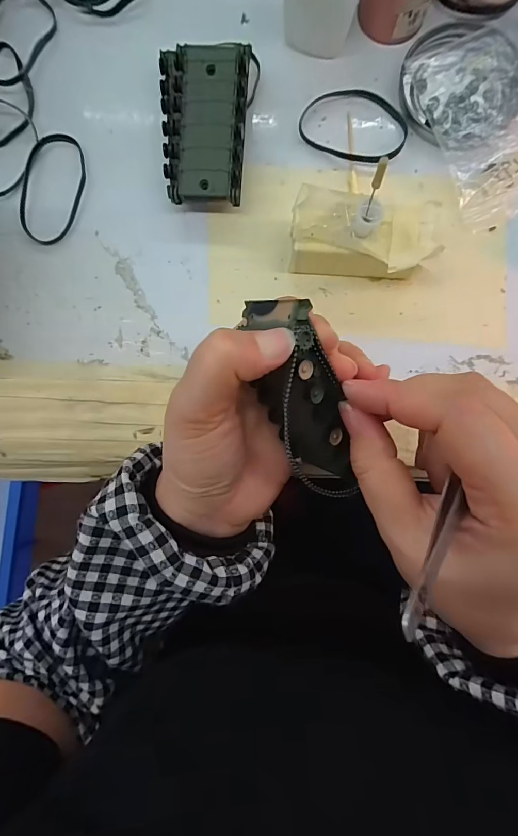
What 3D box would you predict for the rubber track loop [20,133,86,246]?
[{"bbox_3d":[-0.137,-0.152,0.258,0.040,0.004,0.073,5,88,2],"label":"rubber track loop"}]

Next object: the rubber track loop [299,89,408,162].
[{"bbox_3d":[0.063,-0.194,0.258,0.070,0.004,0.048,22,89,2],"label":"rubber track loop"}]

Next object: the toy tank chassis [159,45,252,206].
[{"bbox_3d":[-0.035,-0.178,0.245,0.054,0.032,0.086,3,88,1],"label":"toy tank chassis"}]

